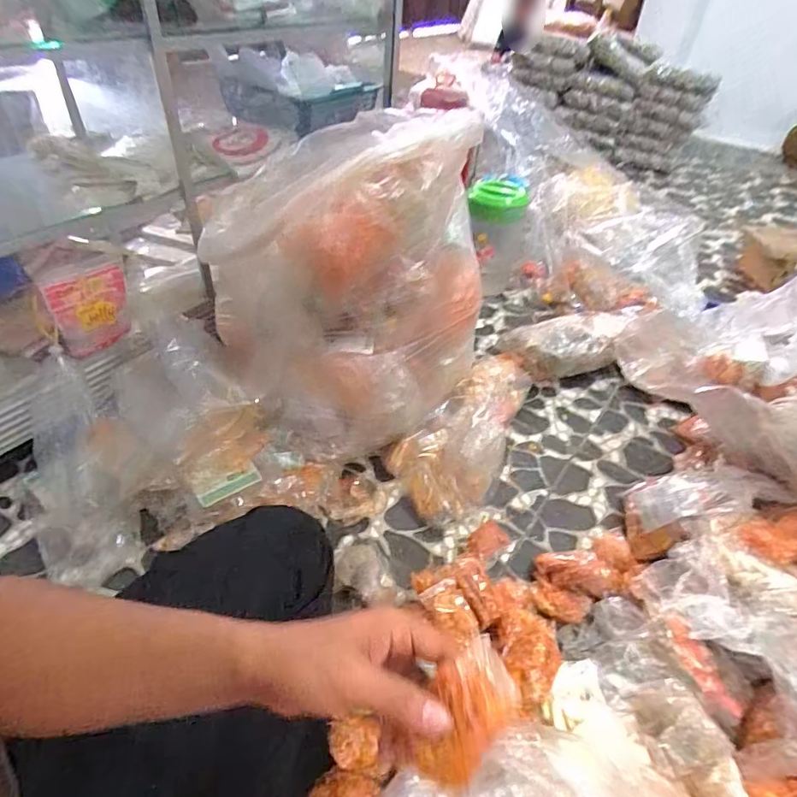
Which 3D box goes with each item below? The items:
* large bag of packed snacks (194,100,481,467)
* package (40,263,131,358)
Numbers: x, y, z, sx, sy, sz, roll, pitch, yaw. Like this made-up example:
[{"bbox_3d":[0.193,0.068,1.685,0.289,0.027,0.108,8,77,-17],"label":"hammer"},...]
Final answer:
[{"bbox_3d":[-0.093,-0.200,0.835,0.370,0.461,0.367,-28,51,-30],"label":"large bag of packed snacks"},{"bbox_3d":[-0.520,-0.152,0.847,0.025,0.133,0.127,26,47,23],"label":"package"}]

